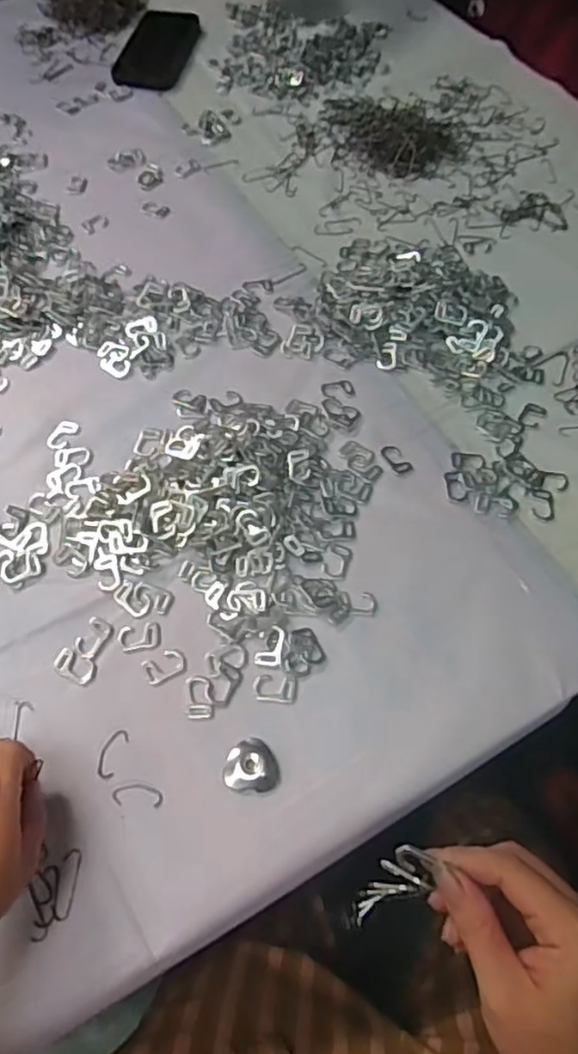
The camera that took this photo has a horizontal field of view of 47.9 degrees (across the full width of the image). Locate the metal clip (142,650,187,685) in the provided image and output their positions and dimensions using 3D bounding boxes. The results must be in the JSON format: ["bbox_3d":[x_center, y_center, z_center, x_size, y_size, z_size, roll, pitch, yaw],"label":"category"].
[{"bbox_3d":[-0.091,0.102,0.480,0.029,0.004,0.021,-26,64,-12],"label":"metal clip"}]

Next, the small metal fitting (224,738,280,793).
[{"bbox_3d":[-0.025,0.162,0.445,0.037,0.012,0.035,0,62,1],"label":"small metal fitting"}]

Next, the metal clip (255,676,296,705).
[{"bbox_3d":[-0.011,0.117,0.473,0.030,0.004,0.018,7,62,5],"label":"metal clip"}]

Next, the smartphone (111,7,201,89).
[{"bbox_3d":[-0.177,-0.641,0.871,0.091,0.012,0.155,12,71,10],"label":"smartphone"}]

